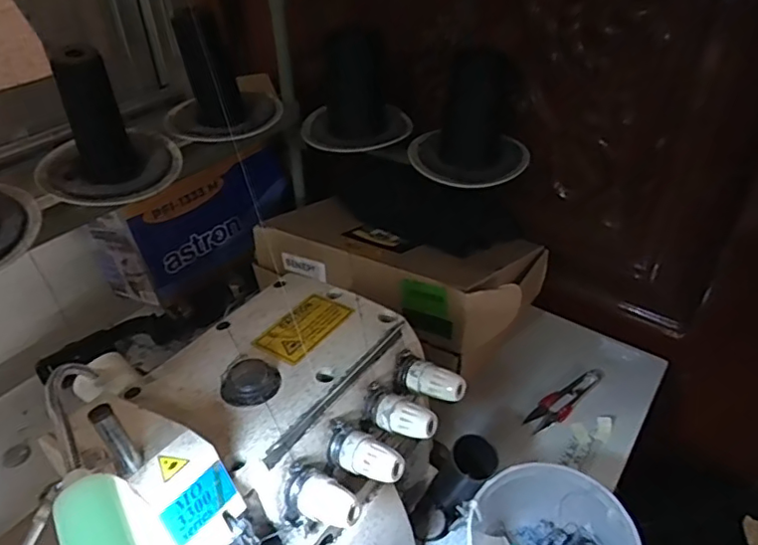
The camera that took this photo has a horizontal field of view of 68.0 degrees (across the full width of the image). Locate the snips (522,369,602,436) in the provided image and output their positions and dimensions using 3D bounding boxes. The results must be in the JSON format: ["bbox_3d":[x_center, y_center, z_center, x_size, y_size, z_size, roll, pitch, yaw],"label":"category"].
[{"bbox_3d":[0.188,0.126,0.565,0.107,0.006,0.026,-27,44,-30],"label":"snips"}]

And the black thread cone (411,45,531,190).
[{"bbox_3d":[0.094,-0.160,0.565,0.121,0.118,0.097,3,37,5],"label":"black thread cone"}]

